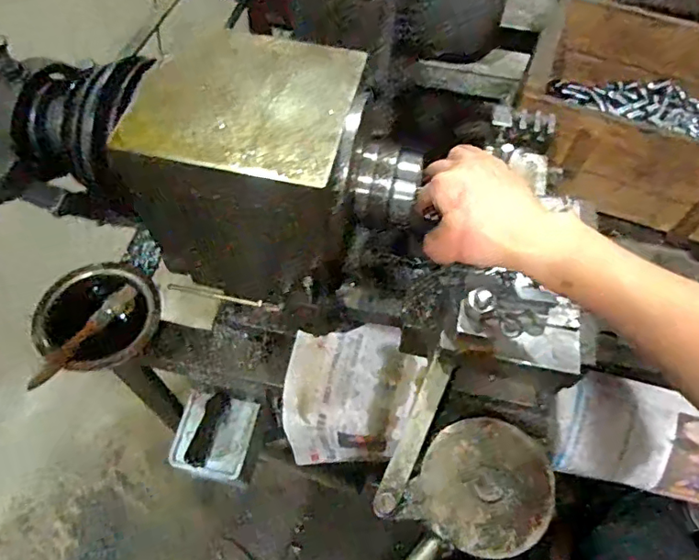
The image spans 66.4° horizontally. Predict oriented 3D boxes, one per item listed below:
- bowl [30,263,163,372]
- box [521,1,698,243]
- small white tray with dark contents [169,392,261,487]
[{"bbox_3d":[-0.289,0.039,0.612,0.121,0.055,0.131,1,60,-1],"label":"bowl"},{"bbox_3d":[0.423,-0.217,0.731,0.350,0.147,0.258,16,61,7],"label":"box"},{"bbox_3d":[-0.164,0.186,0.640,0.088,0.031,0.097,9,60,3],"label":"small white tray with dark contents"}]

